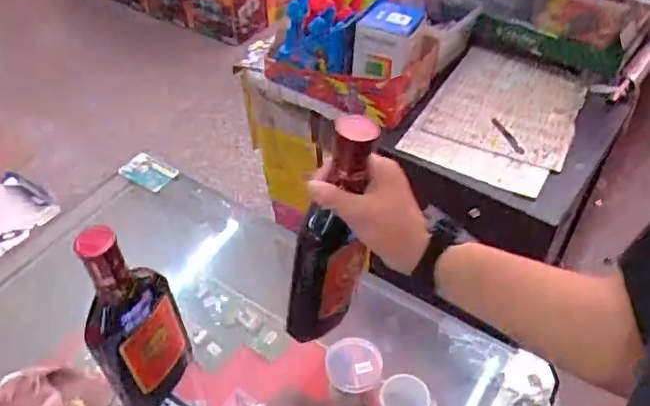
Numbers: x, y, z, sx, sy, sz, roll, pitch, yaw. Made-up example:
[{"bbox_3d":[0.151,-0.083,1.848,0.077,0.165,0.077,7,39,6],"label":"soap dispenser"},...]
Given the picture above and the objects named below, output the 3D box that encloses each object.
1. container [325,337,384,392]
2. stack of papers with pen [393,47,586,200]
[{"bbox_3d":[0.044,0.234,0.859,0.080,0.026,0.085,3,46,4],"label":"container"},{"bbox_3d":[0.373,-0.196,1.239,0.294,0.029,0.409,19,49,19],"label":"stack of papers with pen"}]

